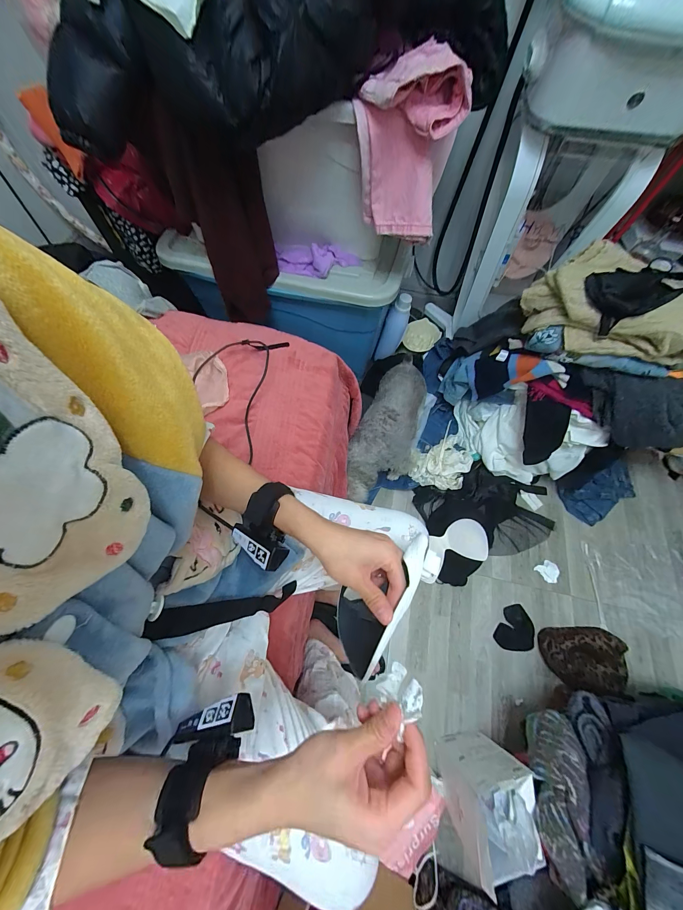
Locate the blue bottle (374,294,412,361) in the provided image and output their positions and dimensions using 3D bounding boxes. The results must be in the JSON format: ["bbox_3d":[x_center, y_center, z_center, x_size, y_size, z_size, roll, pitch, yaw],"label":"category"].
[{"bbox_3d":[0.191,-0.473,1.122,0.094,0.254,0.075,12,66,4],"label":"blue bottle"}]

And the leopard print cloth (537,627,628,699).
[{"bbox_3d":[0.690,0.561,0.817,0.234,0.098,0.157,11,66,3],"label":"leopard print cloth"}]

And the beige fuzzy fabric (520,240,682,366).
[{"bbox_3d":[0.610,-0.333,0.689,0.343,0.140,0.175,27,68,10],"label":"beige fuzzy fabric"}]

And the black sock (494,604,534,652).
[{"bbox_3d":[0.521,0.518,0.888,0.102,0.006,0.127,31,69,12],"label":"black sock"}]

